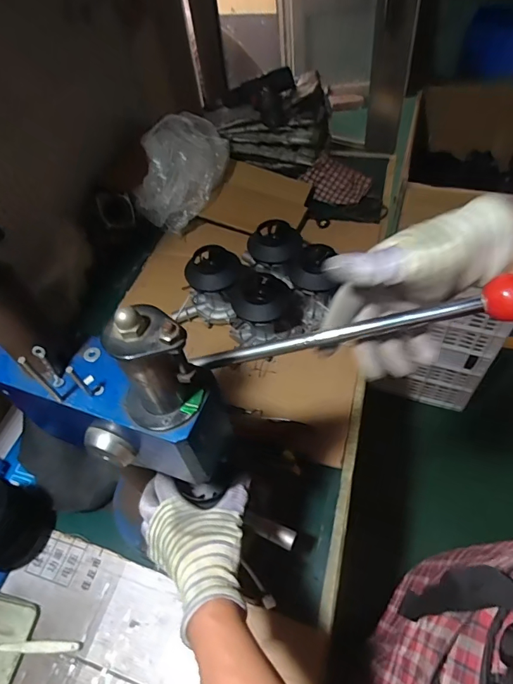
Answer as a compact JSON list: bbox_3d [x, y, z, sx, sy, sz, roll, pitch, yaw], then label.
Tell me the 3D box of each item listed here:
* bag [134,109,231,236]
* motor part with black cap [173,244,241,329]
[{"bbox_3d":[-0.176,-0.404,0.987,0.140,0.148,0.255,23,58,23],"label":"bag"},{"bbox_3d":[-0.099,-0.104,0.858,0.140,0.142,0.098,-2,52,6],"label":"motor part with black cap"}]

